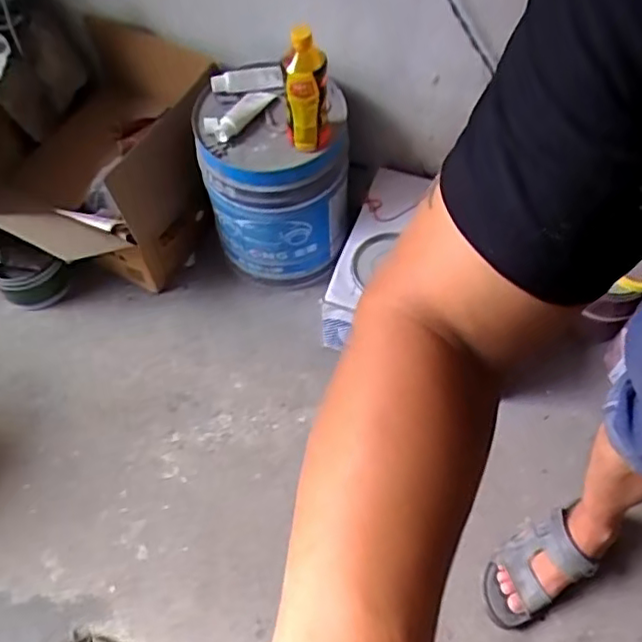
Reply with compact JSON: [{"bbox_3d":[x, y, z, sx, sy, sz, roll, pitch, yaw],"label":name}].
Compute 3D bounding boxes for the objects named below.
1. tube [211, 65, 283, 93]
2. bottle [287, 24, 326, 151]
[{"bbox_3d":[-0.125,-0.391,1.032,0.140,0.033,0.037,-24,57,-33],"label":"tube"},{"bbox_3d":[-0.020,-0.334,0.921,0.050,0.181,0.051,-1,57,2],"label":"bottle"}]

